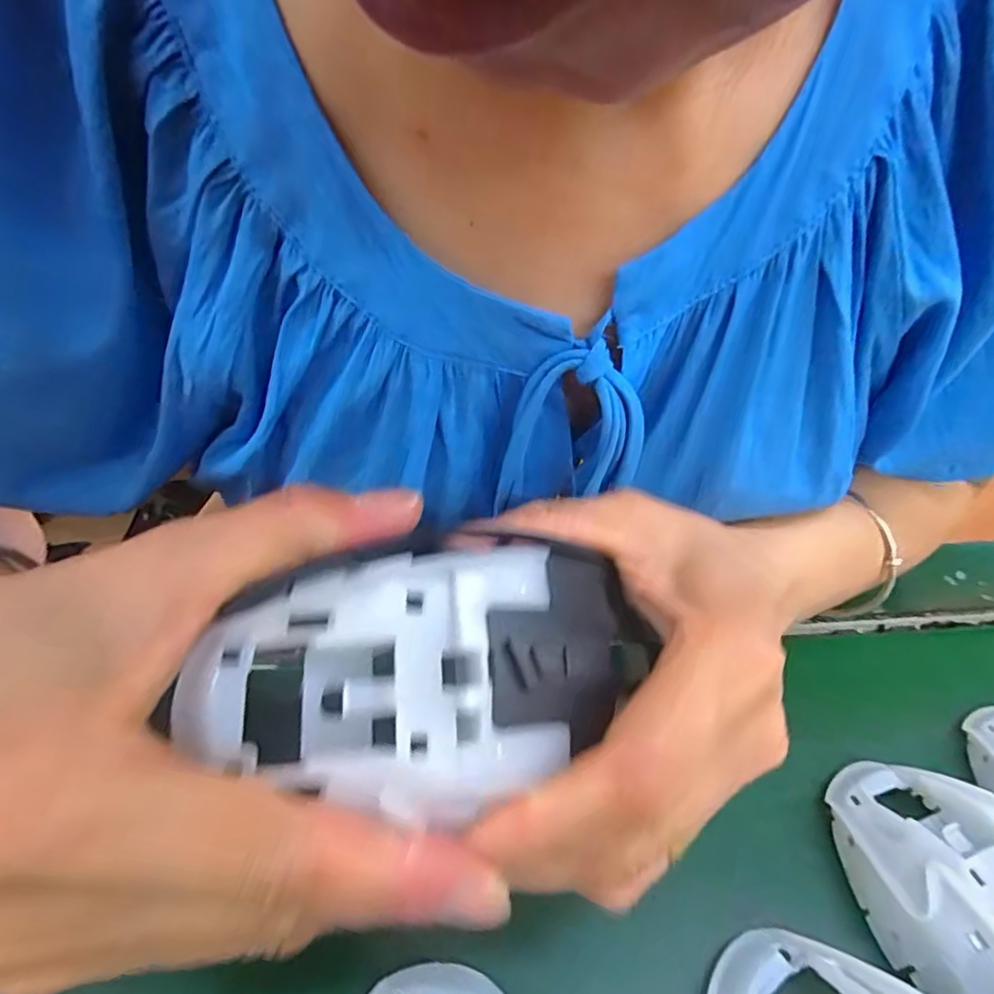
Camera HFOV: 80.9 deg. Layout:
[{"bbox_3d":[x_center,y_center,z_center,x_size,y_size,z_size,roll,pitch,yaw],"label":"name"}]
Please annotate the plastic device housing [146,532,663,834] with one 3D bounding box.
[{"bbox_3d":[-0.015,0.041,0.134,0.098,0.032,0.052,-5,71,-2],"label":"plastic device housing"}]

